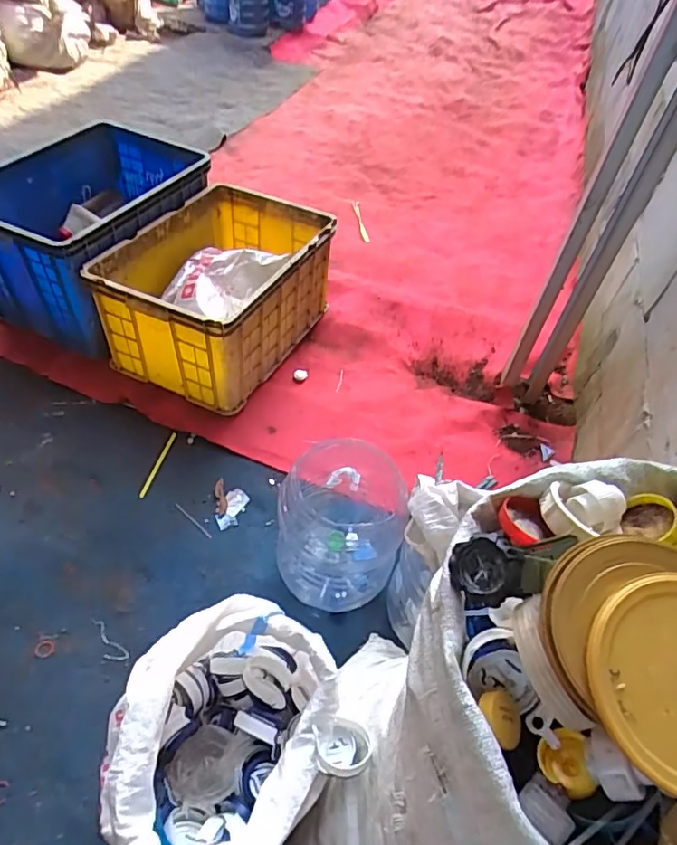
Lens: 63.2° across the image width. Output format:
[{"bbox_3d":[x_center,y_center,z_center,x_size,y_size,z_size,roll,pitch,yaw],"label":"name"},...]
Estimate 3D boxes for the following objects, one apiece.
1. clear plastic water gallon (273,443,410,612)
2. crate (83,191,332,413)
[{"bbox_3d":[0.005,0.209,1.100,0.234,0.313,0.234,5,49,-5],"label":"clear plastic water gallon"},{"bbox_3d":[-0.334,-0.389,1.593,0.466,0.327,0.621,24,50,11],"label":"crate"}]

